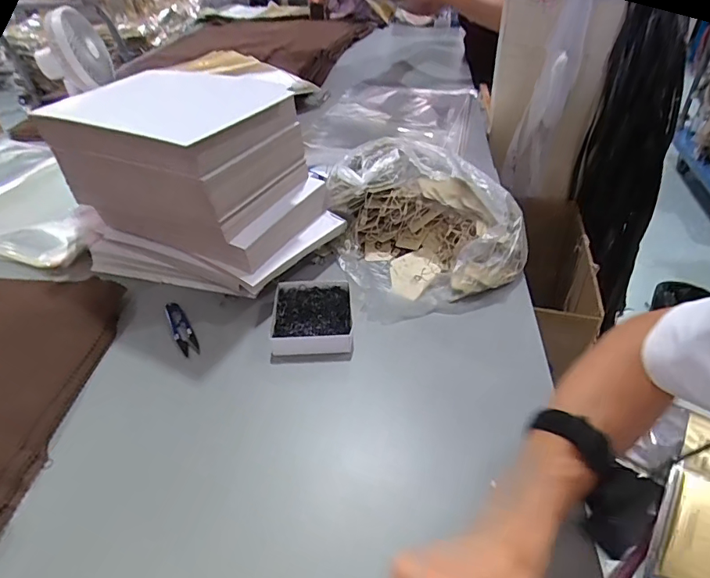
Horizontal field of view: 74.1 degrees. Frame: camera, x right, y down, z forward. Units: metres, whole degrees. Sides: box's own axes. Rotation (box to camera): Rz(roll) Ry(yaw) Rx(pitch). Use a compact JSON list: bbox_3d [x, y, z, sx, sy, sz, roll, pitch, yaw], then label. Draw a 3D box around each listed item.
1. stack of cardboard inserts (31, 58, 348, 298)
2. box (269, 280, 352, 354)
[{"bbox_3d":[-0.213,-0.147,0.647,0.325,0.234,0.189,13,42,18],"label":"stack of cardboard inserts"},{"bbox_3d":[-0.054,0.034,0.592,0.096,0.025,0.115,-3,40,0],"label":"box"}]

